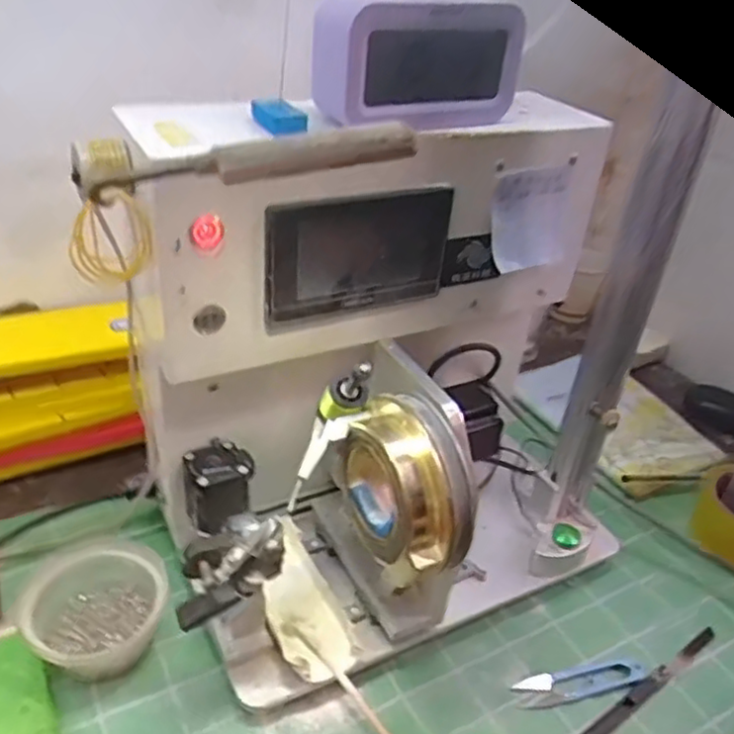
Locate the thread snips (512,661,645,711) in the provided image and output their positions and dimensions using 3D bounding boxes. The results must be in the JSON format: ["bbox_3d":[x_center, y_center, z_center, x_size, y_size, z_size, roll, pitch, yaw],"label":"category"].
[{"bbox_3d":[0.158,0.232,0.525,0.105,0.004,0.024,-3,35,-16],"label":"thread snips"}]

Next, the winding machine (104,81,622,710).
[{"bbox_3d":[0.039,0.016,0.528,0.373,0.336,0.239,-12,38,-27],"label":"winding machine"}]

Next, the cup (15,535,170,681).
[{"bbox_3d":[-0.194,0.168,0.509,0.095,0.045,0.096,5,33,-3],"label":"cup"}]

